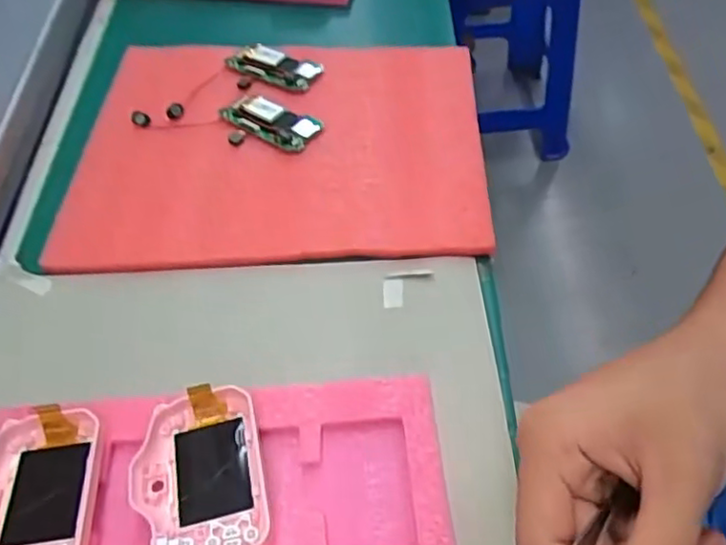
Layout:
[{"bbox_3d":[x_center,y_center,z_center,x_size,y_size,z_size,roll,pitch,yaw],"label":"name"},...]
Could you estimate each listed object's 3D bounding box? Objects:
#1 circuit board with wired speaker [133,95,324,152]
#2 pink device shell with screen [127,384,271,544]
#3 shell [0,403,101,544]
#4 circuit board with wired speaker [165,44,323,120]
[{"bbox_3d":[-0.097,-0.114,0.494,0.134,0.013,0.047,10,52,9],"label":"circuit board with wired speaker"},{"bbox_3d":[-0.078,0.097,0.317,0.060,0.019,0.080,-11,51,-8],"label":"pink device shell with screen"},{"bbox_3d":[-0.156,0.106,0.312,0.058,0.017,0.082,-5,51,-3],"label":"shell"},{"bbox_3d":[-0.095,-0.152,0.519,0.119,0.012,0.059,-17,52,-13],"label":"circuit board with wired speaker"}]

